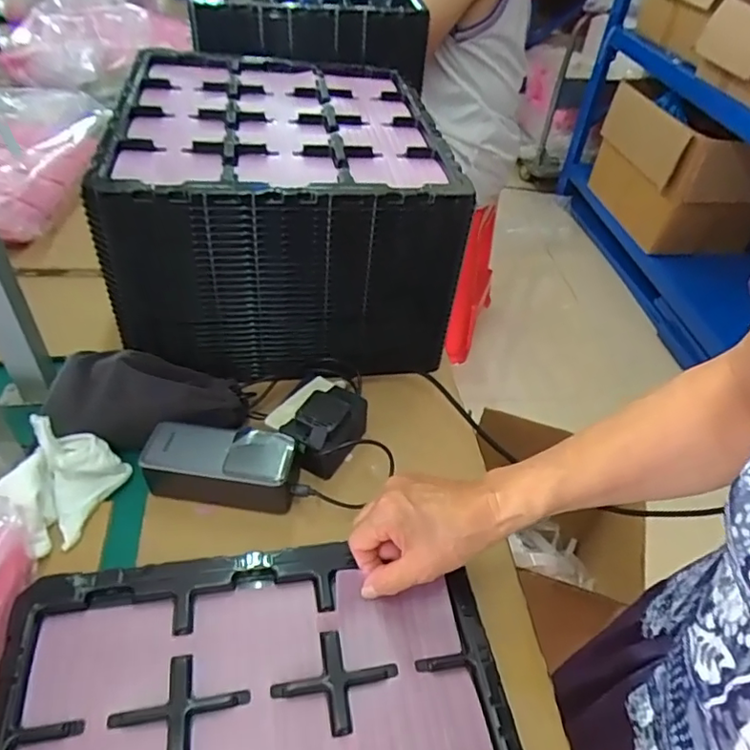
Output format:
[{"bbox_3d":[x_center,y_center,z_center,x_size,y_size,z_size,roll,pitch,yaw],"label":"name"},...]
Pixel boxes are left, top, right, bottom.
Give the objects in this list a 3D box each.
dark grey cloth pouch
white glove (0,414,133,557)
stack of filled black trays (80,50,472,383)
[{"bbox_3d":[-0.220,0.017,0.551,0.182,0.052,0.091,-1,44,-6],"label":"dark grey cloth pouch"},{"bbox_3d":[-0.269,0.090,0.480,0.061,0.072,0.102,16,45,11],"label":"white glove"},{"bbox_3d":[-0.107,-0.199,0.673,0.330,0.209,0.359,-3,44,-8],"label":"stack of filled black trays"}]

